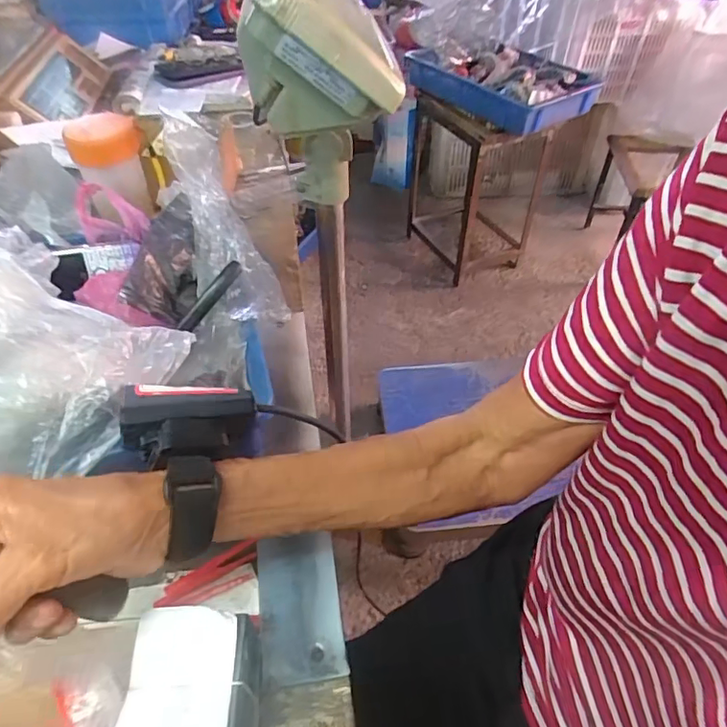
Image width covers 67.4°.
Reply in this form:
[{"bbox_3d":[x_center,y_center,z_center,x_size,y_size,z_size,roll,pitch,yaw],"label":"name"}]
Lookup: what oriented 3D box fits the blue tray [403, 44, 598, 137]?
[{"bbox_3d":[0.353,-0.732,1.403,0.327,0.097,0.405,-32,56,-27],"label":"blue tray"}]

